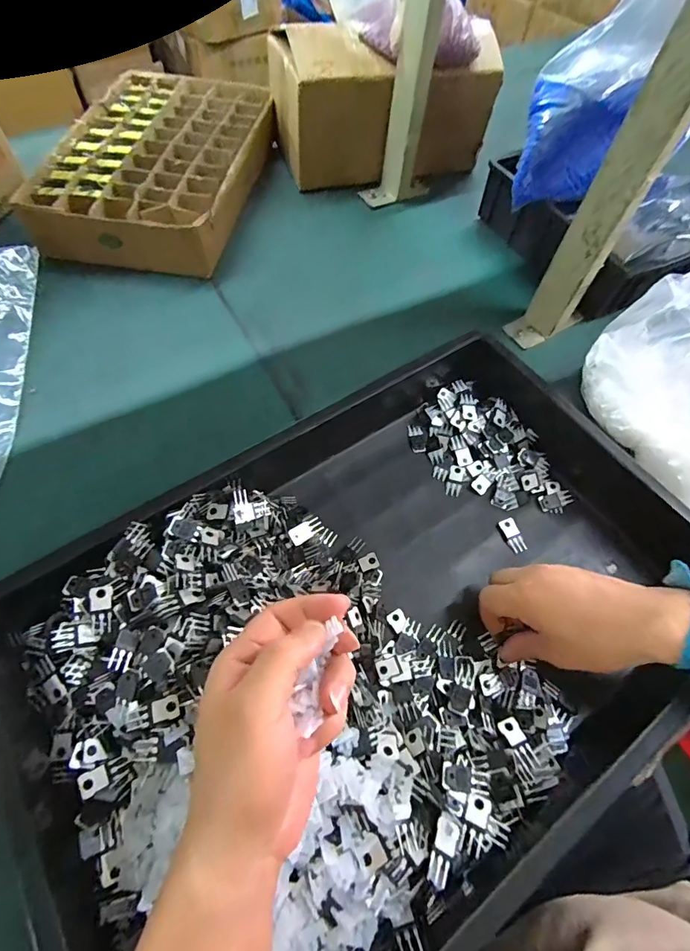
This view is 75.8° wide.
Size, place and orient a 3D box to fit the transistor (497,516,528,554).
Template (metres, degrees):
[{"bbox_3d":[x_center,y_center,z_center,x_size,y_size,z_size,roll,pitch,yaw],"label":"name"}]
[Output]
[{"bbox_3d":[0.168,0.059,0.442,0.019,0.006,0.034,-17,64,-12],"label":"transistor"}]

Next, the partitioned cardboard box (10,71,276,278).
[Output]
[{"bbox_3d":[-0.271,-0.472,0.686,0.265,0.083,0.414,11,61,2],"label":"partitioned cardboard box"}]

